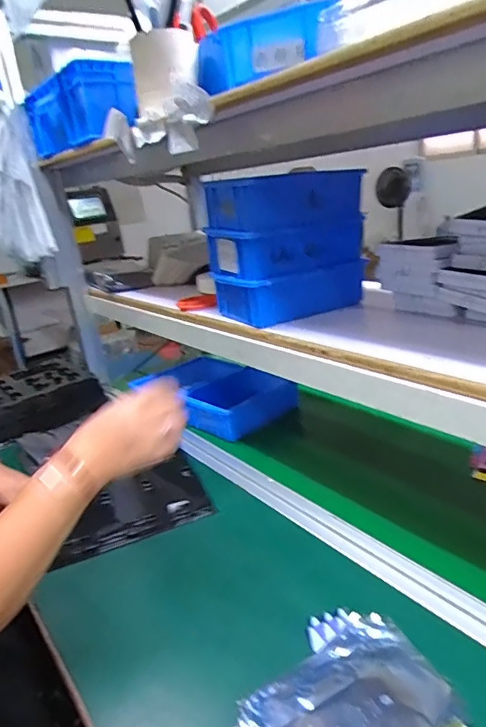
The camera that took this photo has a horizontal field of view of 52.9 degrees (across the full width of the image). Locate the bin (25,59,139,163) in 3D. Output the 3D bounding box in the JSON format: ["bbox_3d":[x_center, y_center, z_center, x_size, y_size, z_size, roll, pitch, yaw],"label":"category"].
[{"bbox_3d":[-0.281,-0.431,0.843,0.109,0.105,0.227,-24,25,-38],"label":"bin"}]

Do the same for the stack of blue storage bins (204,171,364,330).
[{"bbox_3d":[0.062,-0.164,0.683,0.195,0.178,0.104,-16,22,-23],"label":"stack of blue storage bins"}]

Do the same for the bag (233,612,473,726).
[{"bbox_3d":[0.081,0.271,0.386,0.162,0.015,0.107,-17,22,-25],"label":"bag"}]

